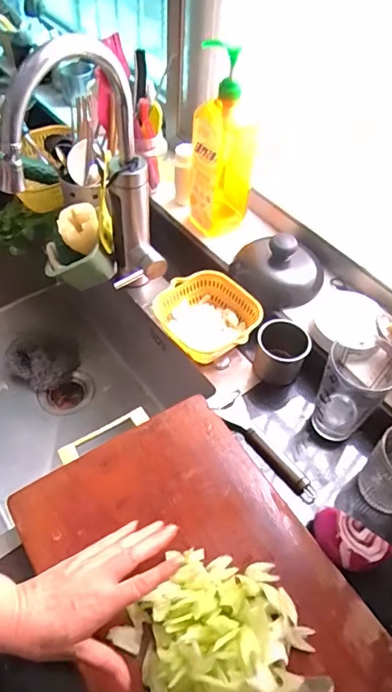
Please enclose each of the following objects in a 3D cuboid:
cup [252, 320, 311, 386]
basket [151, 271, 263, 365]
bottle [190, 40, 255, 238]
[{"bbox_3d":[0.124,0.007,0.688,0.070,0.067,0.072,2,53,-3],"label":"cup"},{"bbox_3d":[0.027,-0.044,0.723,0.136,0.060,0.144,-25,59,-21],"label":"basket"},{"bbox_3d":[0.044,-0.300,0.729,0.095,0.269,0.072,7,53,1],"label":"bottle"}]

